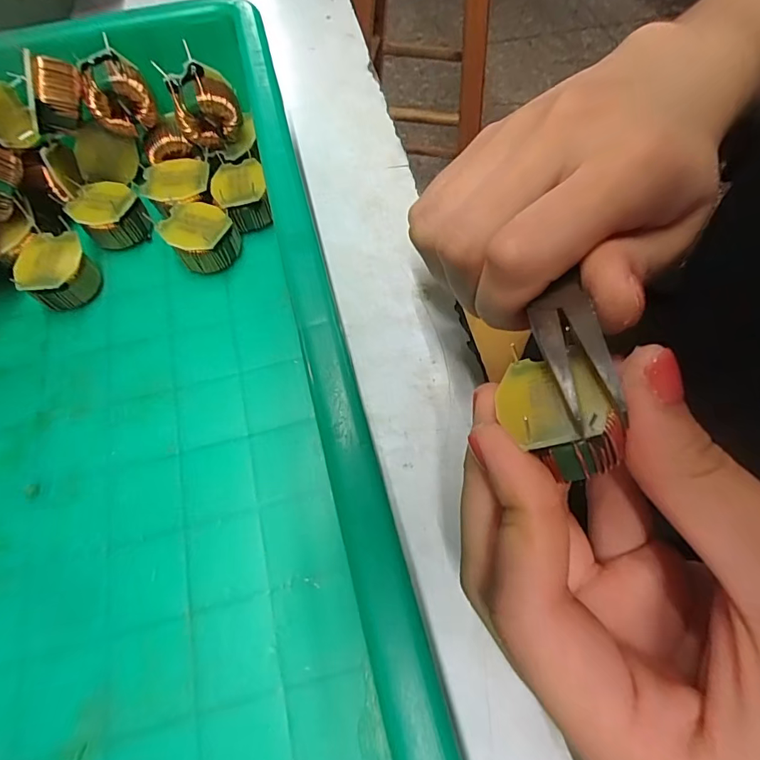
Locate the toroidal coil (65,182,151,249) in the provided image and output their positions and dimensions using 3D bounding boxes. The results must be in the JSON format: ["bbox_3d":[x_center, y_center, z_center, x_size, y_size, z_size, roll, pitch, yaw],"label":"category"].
[{"bbox_3d":[-0.126,-0.077,0.209,0.031,0.020,0.026,41,71,19],"label":"toroidal coil"}]

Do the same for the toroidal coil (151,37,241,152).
[{"bbox_3d":[-0.078,-0.123,0.200,0.027,0.032,0.018,-14,64,-6],"label":"toroidal coil"}]

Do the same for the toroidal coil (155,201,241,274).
[{"bbox_3d":[-0.080,-0.063,0.202,0.028,0.021,0.030,-1,63,1],"label":"toroidal coil"}]

